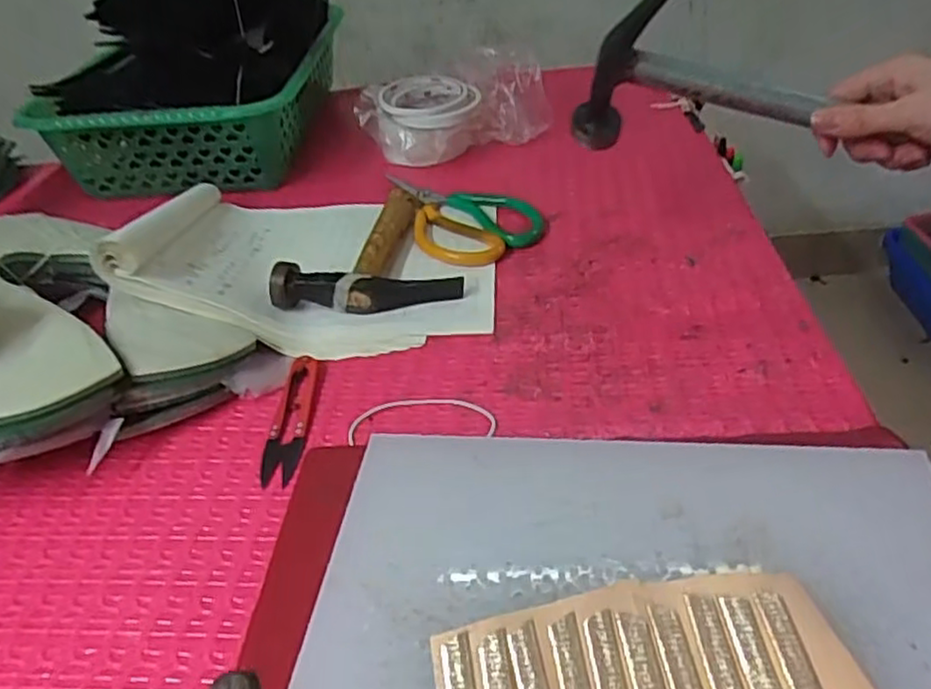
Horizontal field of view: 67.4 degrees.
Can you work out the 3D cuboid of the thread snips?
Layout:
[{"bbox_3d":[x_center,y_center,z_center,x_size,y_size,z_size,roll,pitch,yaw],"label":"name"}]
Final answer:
[{"bbox_3d":[-0.107,0.044,0.426,0.022,0.008,0.101,-4,38,4],"label":"thread snips"}]

